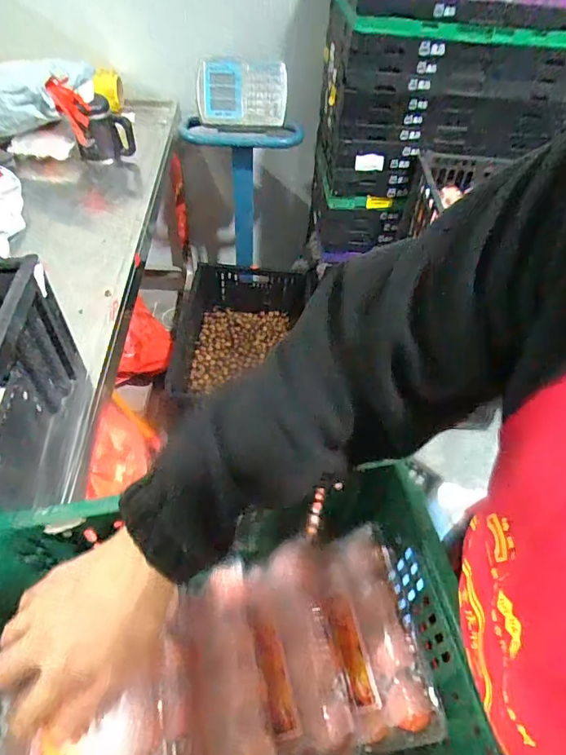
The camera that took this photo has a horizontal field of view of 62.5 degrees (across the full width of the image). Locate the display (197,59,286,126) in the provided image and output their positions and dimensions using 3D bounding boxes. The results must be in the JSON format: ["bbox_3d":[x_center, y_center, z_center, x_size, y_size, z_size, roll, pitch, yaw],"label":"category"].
[{"bbox_3d":[-0.108,-0.744,1.223,0.227,0.146,0.062,6,50,0],"label":"display"}]

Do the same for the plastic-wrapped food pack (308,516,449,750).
[{"bbox_3d":[0.078,0.255,0.476,0.101,0.050,0.192,-4,51,-8],"label":"plastic-wrapped food pack"}]

